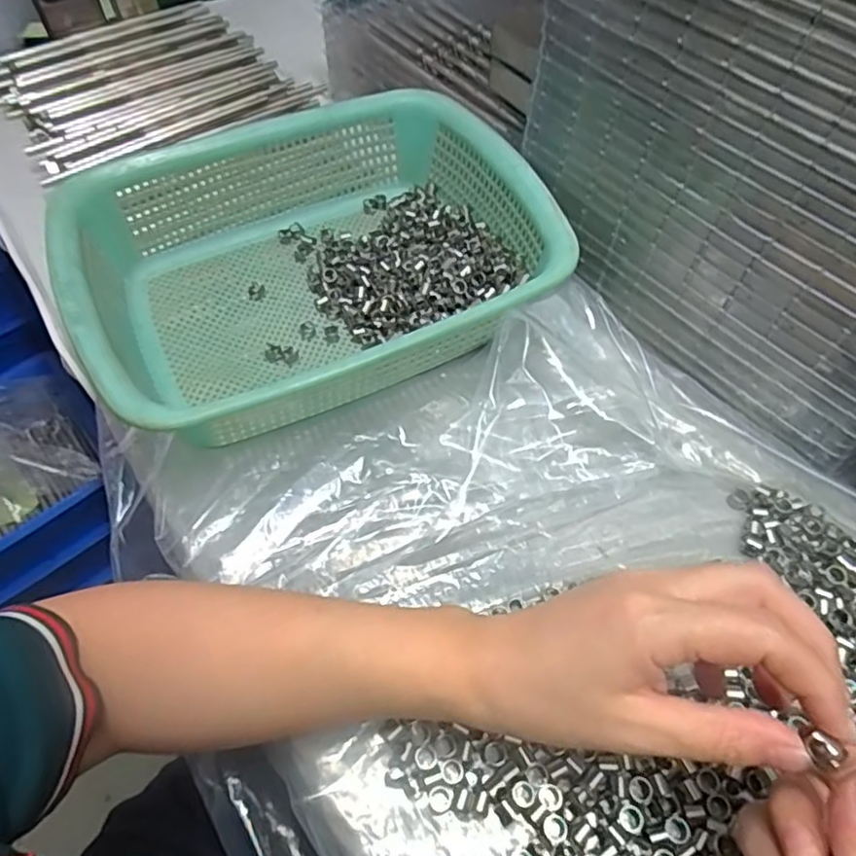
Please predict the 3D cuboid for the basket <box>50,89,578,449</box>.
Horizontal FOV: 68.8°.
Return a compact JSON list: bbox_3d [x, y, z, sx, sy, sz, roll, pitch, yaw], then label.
[{"bbox_3d":[-0.071,-0.113,0.414,0.296,0.079,0.221,-25,59,-11],"label":"basket"}]

